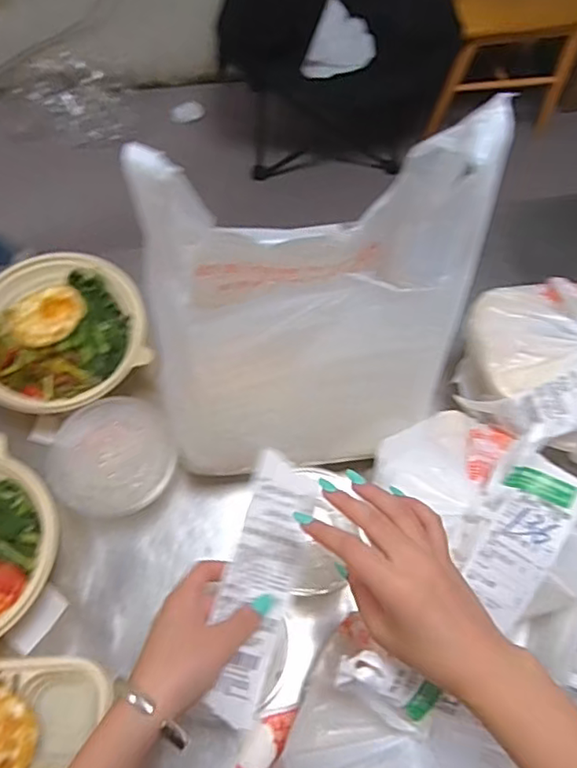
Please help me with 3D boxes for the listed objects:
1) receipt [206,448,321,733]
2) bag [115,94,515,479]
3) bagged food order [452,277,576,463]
[{"bbox_3d":[-0.020,0.148,0.451,0.054,0.030,0.184,10,69,3],"label":"receipt"},{"bbox_3d":[0.017,-0.054,0.476,0.257,0.281,0.170,-19,66,-11],"label":"bag"},{"bbox_3d":[0.252,-0.026,0.553,0.150,0.148,0.165,-8,64,-6],"label":"bagged food order"}]

